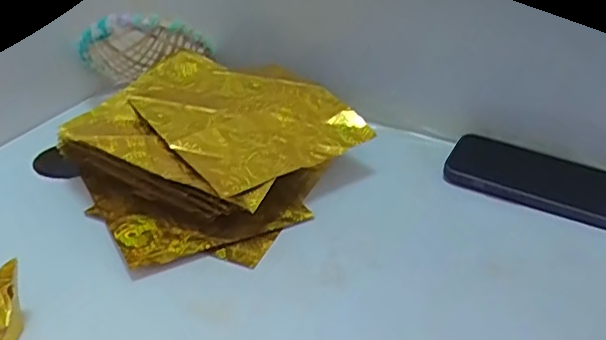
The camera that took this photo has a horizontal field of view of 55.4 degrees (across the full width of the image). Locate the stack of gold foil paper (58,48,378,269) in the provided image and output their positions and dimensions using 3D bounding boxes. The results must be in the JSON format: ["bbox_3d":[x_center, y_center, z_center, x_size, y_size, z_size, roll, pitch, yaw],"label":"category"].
[{"bbox_3d":[-0.075,-0.020,0.454,0.196,0.061,0.210,24,40,30],"label":"stack of gold foil paper"}]

